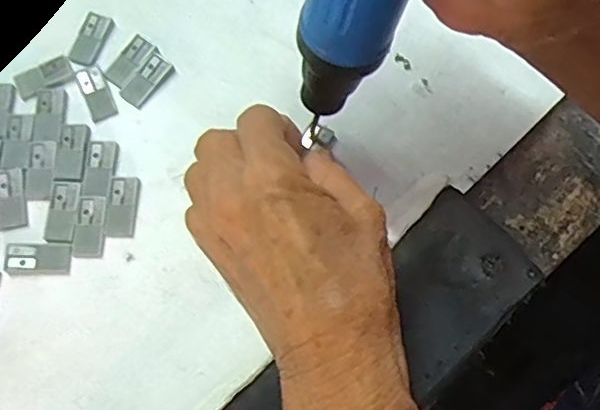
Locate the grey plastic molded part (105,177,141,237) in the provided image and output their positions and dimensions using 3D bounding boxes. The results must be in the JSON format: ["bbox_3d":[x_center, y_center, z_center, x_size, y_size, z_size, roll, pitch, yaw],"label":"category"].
[{"bbox_3d":[-0.082,0.000,0.271,0.013,0.004,0.028,2,72,1],"label":"grey plastic molded part"}]

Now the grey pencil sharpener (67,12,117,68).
[{"bbox_3d":[-0.106,-0.085,0.300,0.014,0.004,0.030,18,73,6],"label":"grey pencil sharpener"}]

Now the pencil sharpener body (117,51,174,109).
[{"bbox_3d":[-0.076,-0.063,0.293,0.014,0.004,0.029,37,75,11],"label":"pencil sharpener body"}]

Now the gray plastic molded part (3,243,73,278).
[{"bbox_3d":[-0.117,0.024,0.263,0.029,0.004,0.015,-2,72,-1],"label":"gray plastic molded part"}]

